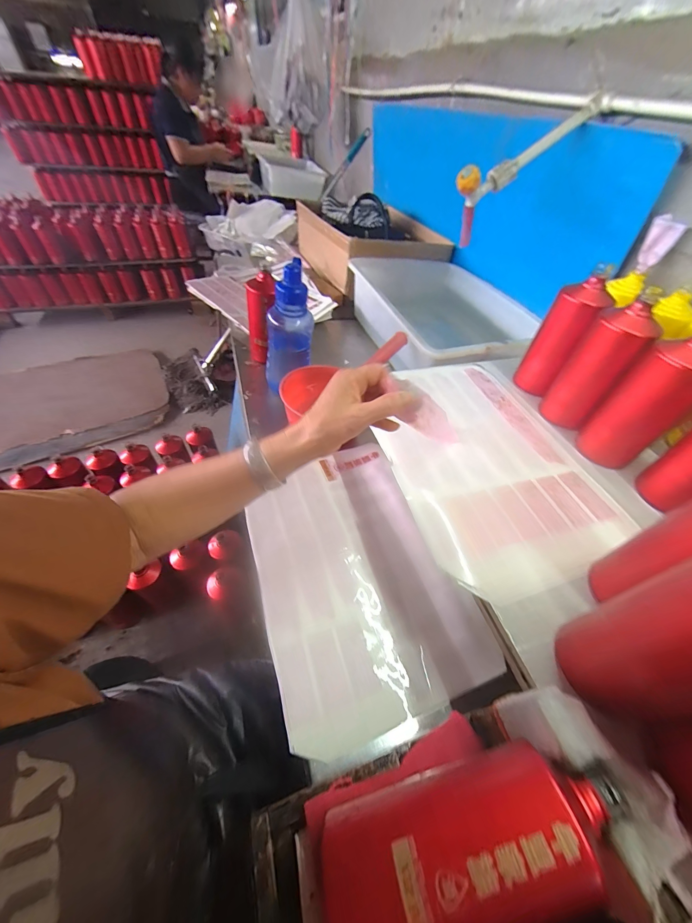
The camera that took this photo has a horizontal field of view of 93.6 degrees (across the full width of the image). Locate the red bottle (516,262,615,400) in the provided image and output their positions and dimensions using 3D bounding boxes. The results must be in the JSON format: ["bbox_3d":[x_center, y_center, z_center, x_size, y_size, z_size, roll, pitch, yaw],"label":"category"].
[{"bbox_3d":[0.358,-0.204,0.537,0.060,0.185,0.074,-17,52,-19],"label":"red bottle"}]

